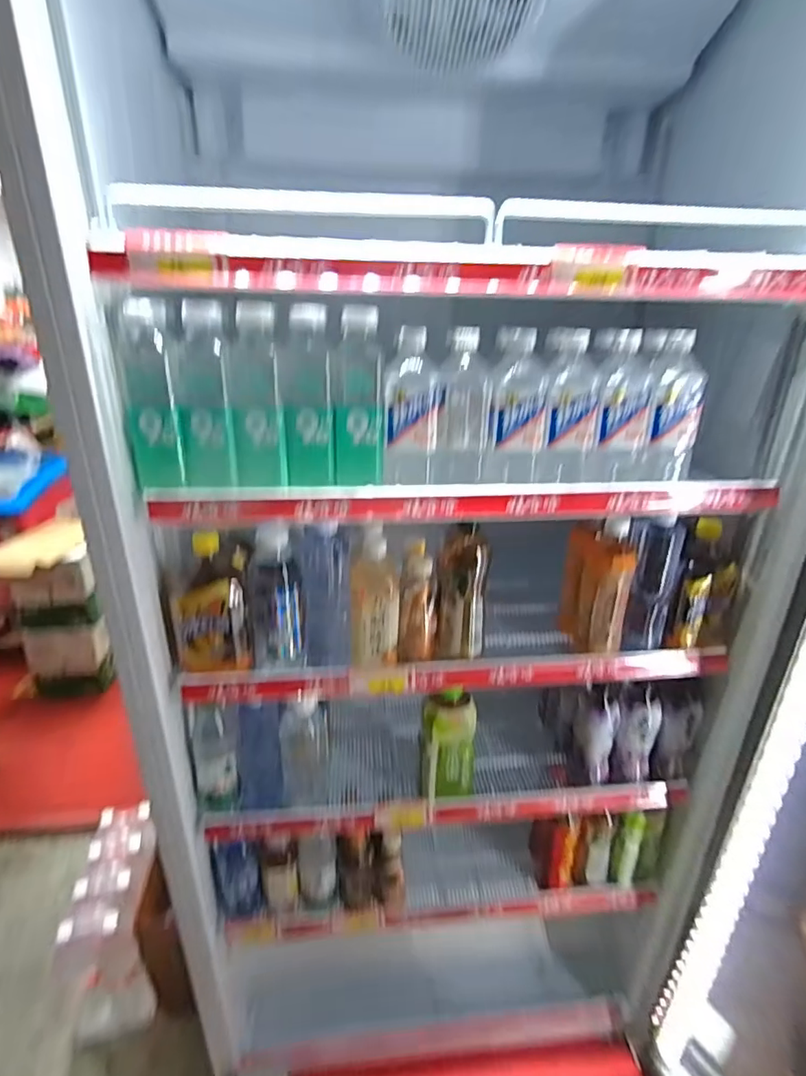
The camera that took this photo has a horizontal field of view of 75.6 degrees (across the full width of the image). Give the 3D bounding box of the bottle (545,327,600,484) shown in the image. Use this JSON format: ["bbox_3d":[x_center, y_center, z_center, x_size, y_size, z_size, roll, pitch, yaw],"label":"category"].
[{"bbox_3d":[0.202,-0.158,0.625,0.068,0.170,0.068,6,23,13],"label":"bottle"}]

